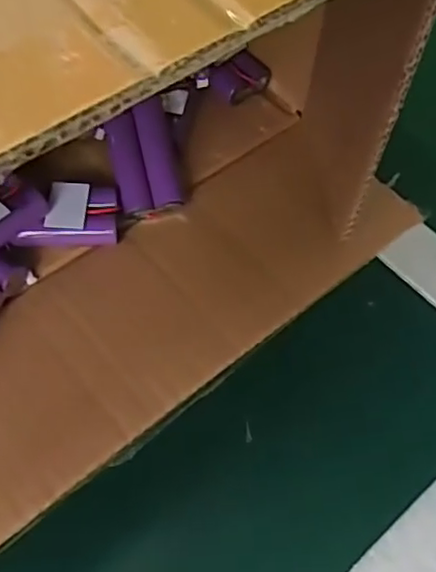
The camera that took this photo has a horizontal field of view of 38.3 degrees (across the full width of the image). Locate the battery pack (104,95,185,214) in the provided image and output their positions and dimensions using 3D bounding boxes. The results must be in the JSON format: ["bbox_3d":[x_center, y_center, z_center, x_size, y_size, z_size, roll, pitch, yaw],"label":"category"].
[{"bbox_3d":[-0.044,-0.075,0.364,0.035,0.019,0.067,-12,79,-5],"label":"battery pack"}]

